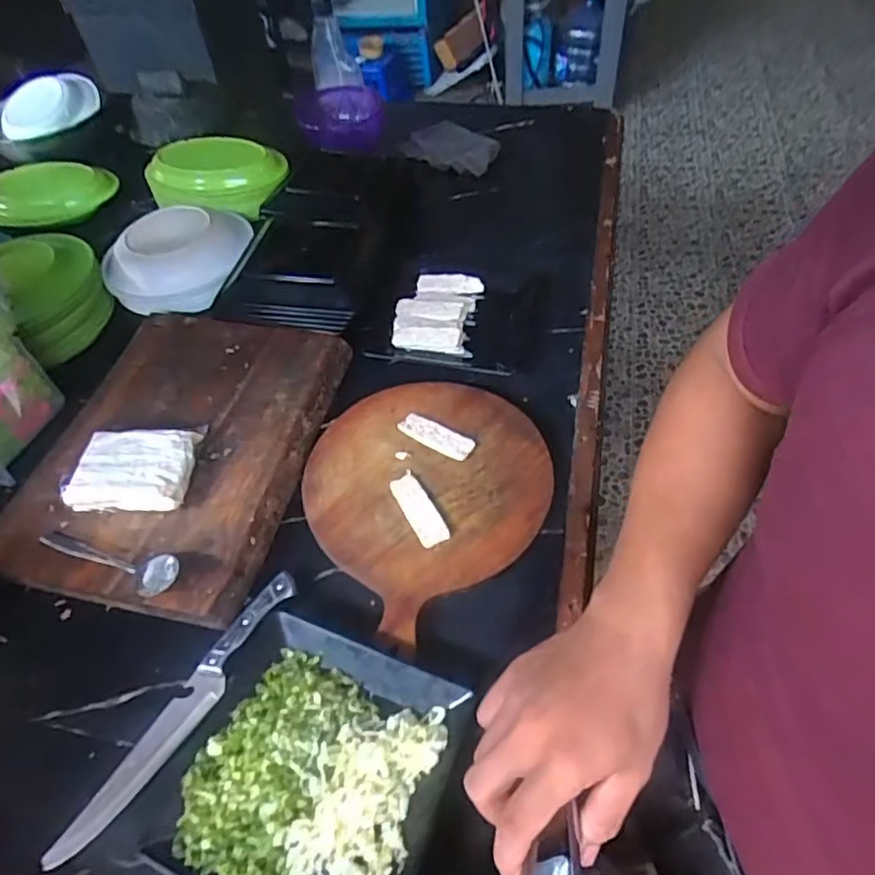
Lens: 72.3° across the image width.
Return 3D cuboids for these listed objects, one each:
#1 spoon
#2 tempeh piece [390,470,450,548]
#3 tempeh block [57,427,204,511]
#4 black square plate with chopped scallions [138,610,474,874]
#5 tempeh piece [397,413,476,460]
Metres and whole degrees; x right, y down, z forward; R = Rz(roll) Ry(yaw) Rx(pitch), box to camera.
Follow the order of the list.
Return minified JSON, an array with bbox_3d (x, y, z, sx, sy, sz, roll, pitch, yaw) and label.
[{"bbox_3d":[-0.311,0.110,0.569,0.162,0.027,0.039,16,55,17],"label":"spoon"},{"bbox_3d":[-0.019,0.071,0.599,0.029,0.009,0.085,-25,54,-14],"label":"tempeh piece"},{"bbox_3d":[-0.314,0.034,0.622,0.115,0.030,0.088,-2,51,3],"label":"tempeh block"},{"bbox_3d":[-0.101,0.255,0.469,0.207,0.052,0.191,15,54,16],"label":"black square plate with chopped scallions"},{"bbox_3d":[-0.001,-0.001,0.652,0.087,0.008,0.026,24,57,22],"label":"tempeh piece"}]

